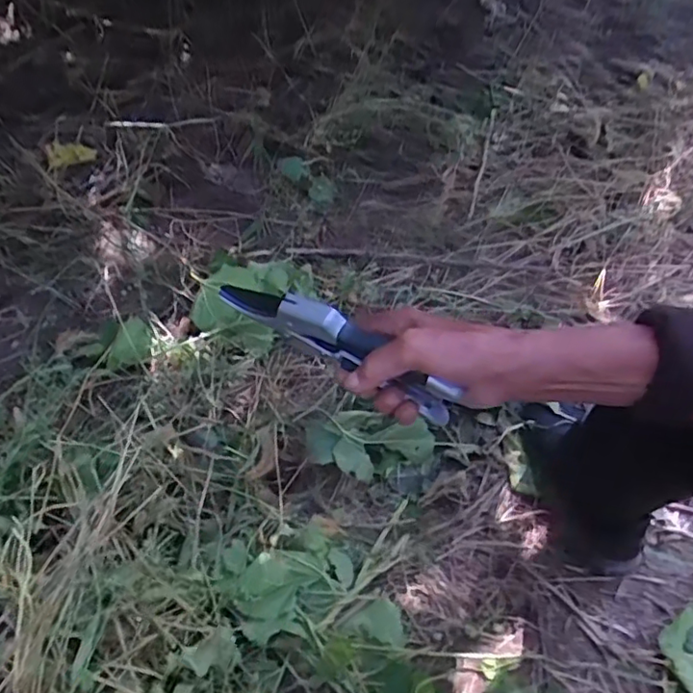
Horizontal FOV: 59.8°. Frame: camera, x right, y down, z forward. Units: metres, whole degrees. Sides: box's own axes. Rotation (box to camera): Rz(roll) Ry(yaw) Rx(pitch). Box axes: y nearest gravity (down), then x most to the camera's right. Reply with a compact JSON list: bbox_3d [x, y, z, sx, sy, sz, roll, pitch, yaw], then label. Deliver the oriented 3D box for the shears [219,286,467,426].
[{"bbox_3d":[-0.009,-0.002,0.434,0.191,0.062,0.019,28,58,8],"label":"shears"}]

